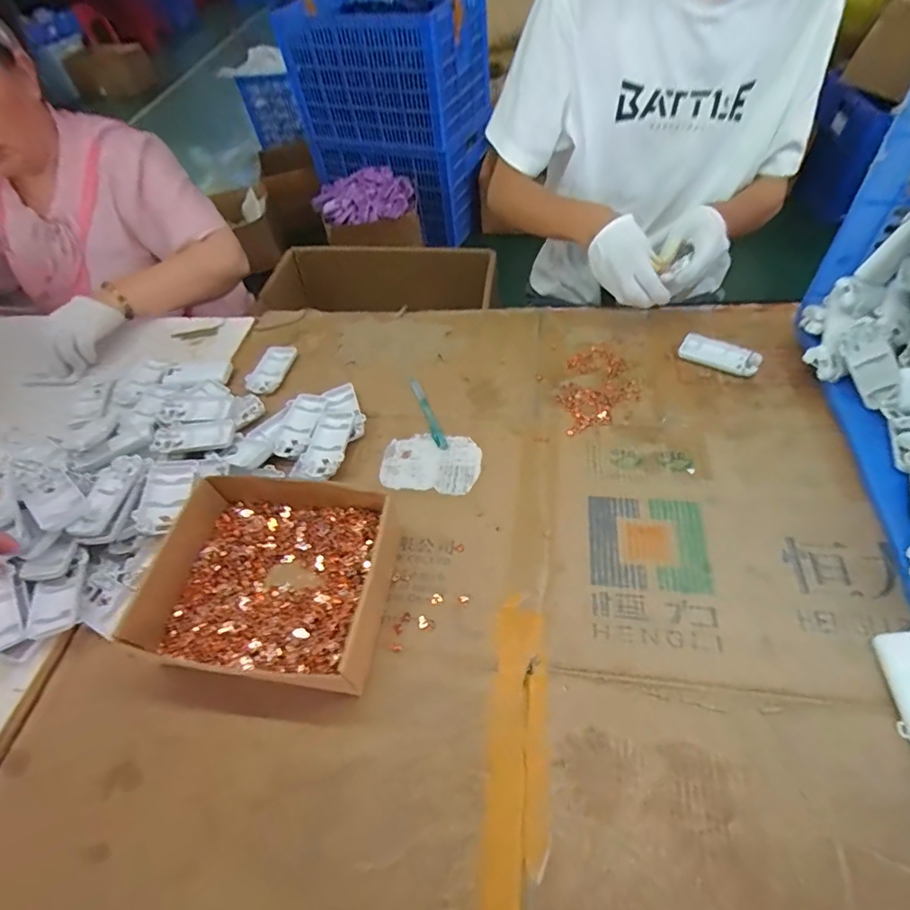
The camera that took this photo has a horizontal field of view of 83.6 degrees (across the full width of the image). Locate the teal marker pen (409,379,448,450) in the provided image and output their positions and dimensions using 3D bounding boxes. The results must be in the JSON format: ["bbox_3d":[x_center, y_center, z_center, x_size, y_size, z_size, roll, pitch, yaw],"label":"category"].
[{"bbox_3d":[-0.035,-0.055,0.654,0.013,0.012,0.120,-20,53,-9],"label":"teal marker pen"}]

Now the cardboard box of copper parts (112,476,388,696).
[{"bbox_3d":[-0.181,0.116,0.503,0.219,0.060,0.184,5,53,10],"label":"cardboard box of copper parts"}]

